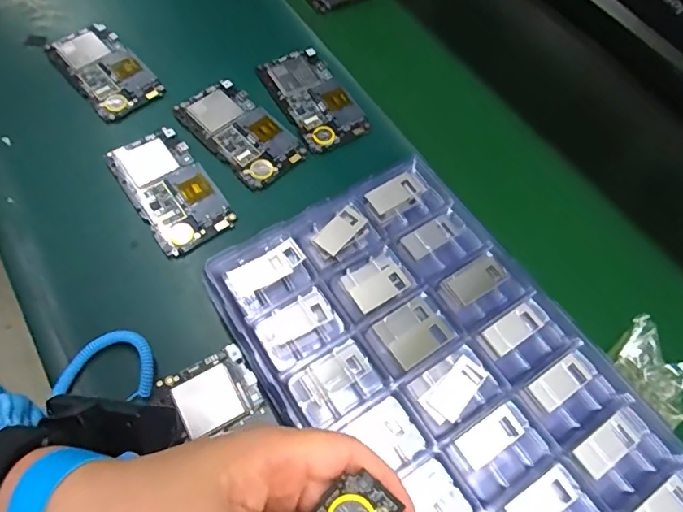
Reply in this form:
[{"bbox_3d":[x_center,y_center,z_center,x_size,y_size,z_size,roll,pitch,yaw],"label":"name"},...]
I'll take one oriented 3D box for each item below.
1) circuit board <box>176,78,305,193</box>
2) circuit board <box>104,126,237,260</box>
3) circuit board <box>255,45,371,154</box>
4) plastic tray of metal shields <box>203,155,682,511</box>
[{"bbox_3d":[-0.095,-0.118,0.481,0.068,0.011,0.125,-39,72,-23],"label":"circuit board"},{"bbox_3d":[-0.150,-0.060,0.446,0.066,0.005,0.124,-31,68,-20],"label":"circuit board"},{"bbox_3d":[-0.029,-0.157,0.508,0.066,0.008,0.125,-25,66,-18],"label":"circuit board"},{"bbox_3d":[0.096,0.104,0.345,0.194,0.031,0.386,-36,71,-15],"label":"plastic tray of metal shields"}]

